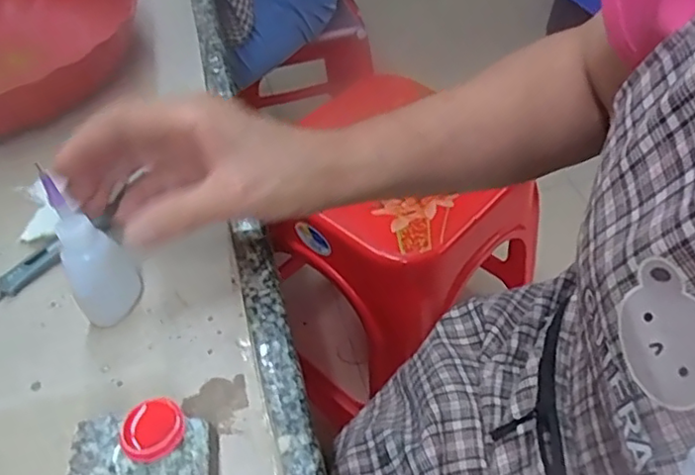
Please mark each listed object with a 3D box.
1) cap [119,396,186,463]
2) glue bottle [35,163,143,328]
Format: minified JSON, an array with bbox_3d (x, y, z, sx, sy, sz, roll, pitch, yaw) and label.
[{"bbox_3d":[-0.085,0.083,0.265,0.027,0.006,0.027,-2,48,2],"label":"cap"},{"bbox_3d":[-0.131,0.005,0.305,0.031,0.088,0.028,-24,51,-17],"label":"glue bottle"}]

